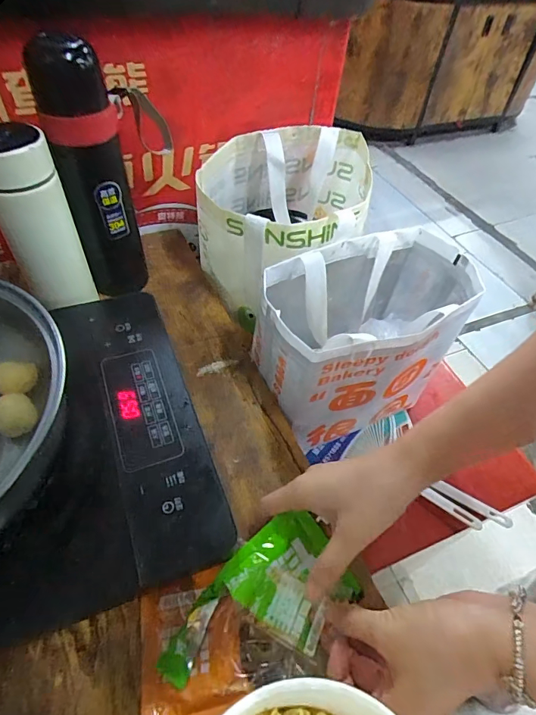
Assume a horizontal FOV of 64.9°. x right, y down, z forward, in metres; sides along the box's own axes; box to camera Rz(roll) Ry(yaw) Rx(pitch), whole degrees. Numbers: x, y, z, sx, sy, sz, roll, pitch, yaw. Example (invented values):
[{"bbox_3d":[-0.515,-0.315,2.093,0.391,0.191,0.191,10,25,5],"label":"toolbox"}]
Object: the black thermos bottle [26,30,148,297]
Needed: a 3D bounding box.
[{"bbox_3d":[-0.175,-0.182,0.439,0.065,0.245,0.060,-8,53,-12],"label":"black thermos bottle"}]

